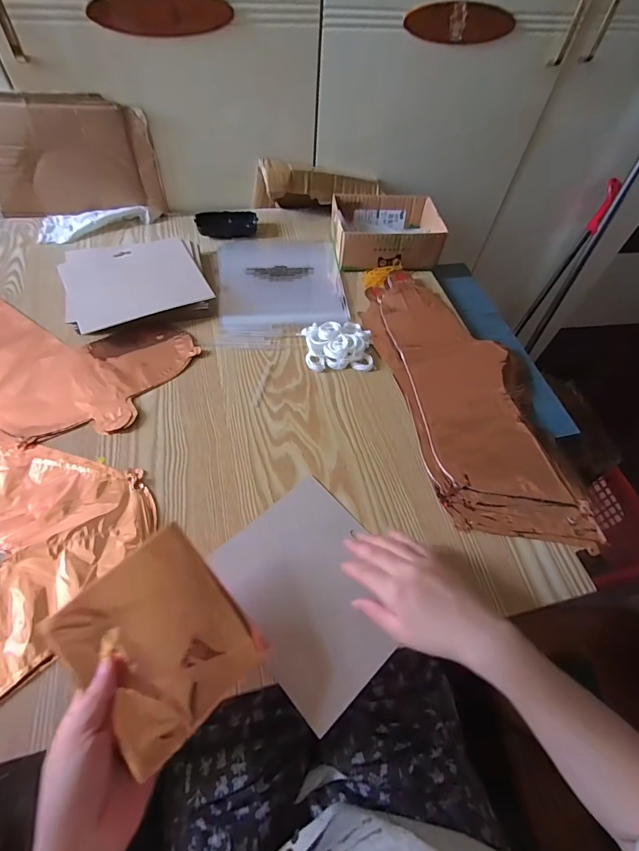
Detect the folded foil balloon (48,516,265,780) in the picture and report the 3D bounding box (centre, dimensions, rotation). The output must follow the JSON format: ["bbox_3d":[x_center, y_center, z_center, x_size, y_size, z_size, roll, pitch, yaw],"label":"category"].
[{"bbox_3d":[-0.125,0.170,0.323,0.137,0.020,0.118,48,54,6],"label":"folded foil balloon"}]

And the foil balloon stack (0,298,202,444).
[{"bbox_3d":[-0.406,-0.104,0.552,0.405,0.012,0.222,20,57,9],"label":"foil balloon stack"}]

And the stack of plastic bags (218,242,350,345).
[{"bbox_3d":[-0.063,-0.238,0.662,0.206,0.010,0.262,-4,57,-7],"label":"stack of plastic bags"}]

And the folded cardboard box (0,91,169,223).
[{"bbox_3d":[-0.411,-0.434,0.655,0.268,0.177,0.022,-9,58,-10],"label":"folded cardboard box"}]

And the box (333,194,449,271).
[{"bbox_3d":[0.116,-0.340,0.709,0.178,0.070,0.139,-3,57,-6],"label":"box"}]

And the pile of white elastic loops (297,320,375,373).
[{"bbox_3d":[0.029,-0.120,0.582,0.099,0.023,0.085,-5,57,-8],"label":"pile of white elastic loops"}]

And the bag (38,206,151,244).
[{"bbox_3d":[-0.395,-0.358,0.701,0.179,0.023,0.075,-11,58,-11],"label":"bag"}]

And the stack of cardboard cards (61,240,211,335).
[{"bbox_3d":[-0.273,-0.216,0.600,0.194,0.032,0.158,-18,60,-15],"label":"stack of cardboard cards"}]

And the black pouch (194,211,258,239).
[{"bbox_3d":[-0.169,-0.371,0.733,0.107,0.029,0.036,-10,58,-11],"label":"black pouch"}]

